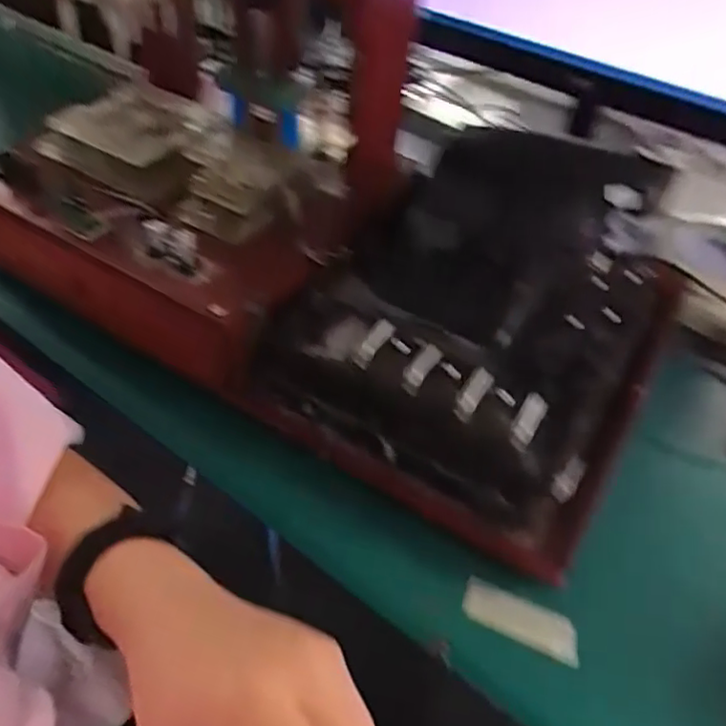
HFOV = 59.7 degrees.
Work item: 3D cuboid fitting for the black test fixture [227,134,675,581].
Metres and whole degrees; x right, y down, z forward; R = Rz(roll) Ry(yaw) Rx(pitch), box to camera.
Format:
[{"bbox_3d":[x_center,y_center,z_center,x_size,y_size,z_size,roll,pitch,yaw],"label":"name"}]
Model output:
[{"bbox_3d":[0.089,-0.044,0.427,0.223,0.133,0.271,27,49,19],"label":"black test fixture"}]

